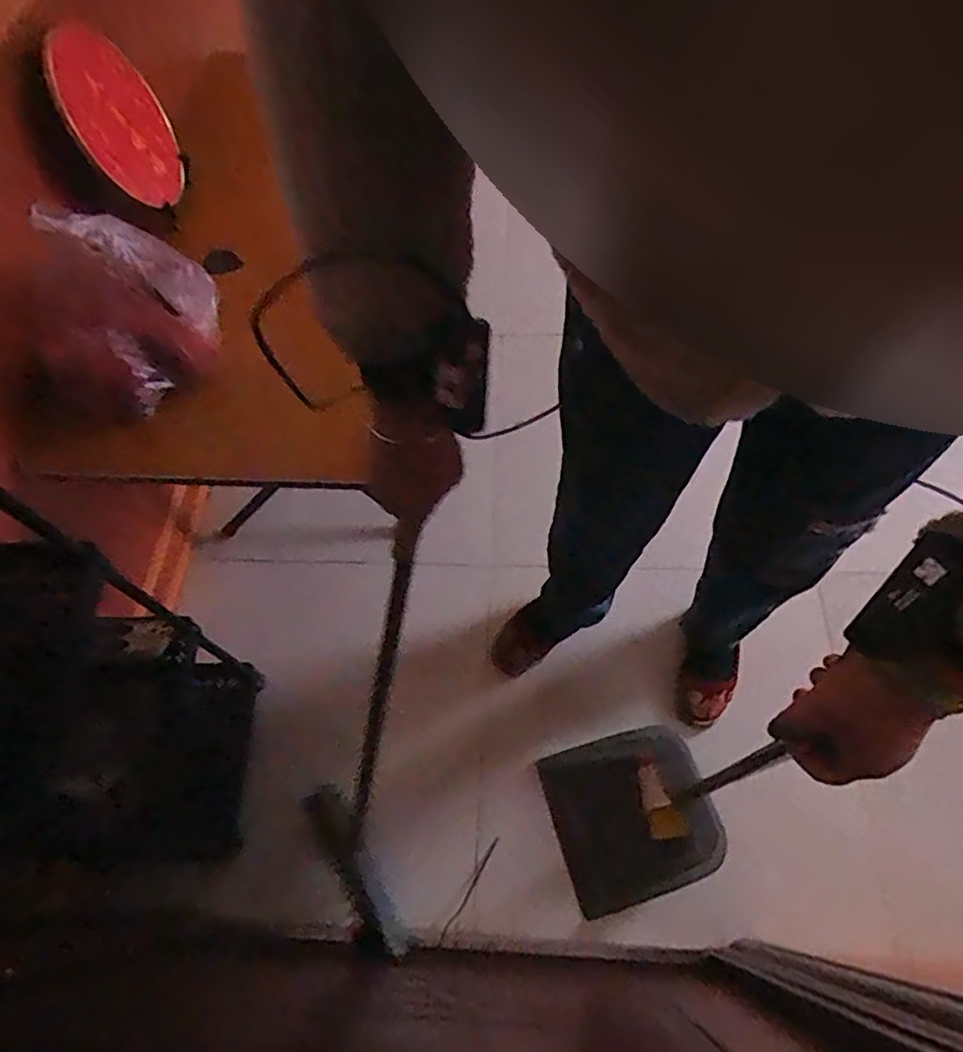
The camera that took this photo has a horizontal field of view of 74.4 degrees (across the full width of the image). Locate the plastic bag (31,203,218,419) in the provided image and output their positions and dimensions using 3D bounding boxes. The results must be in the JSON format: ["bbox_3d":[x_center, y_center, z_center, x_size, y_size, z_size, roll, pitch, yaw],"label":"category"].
[{"bbox_3d":[-0.434,-0.274,0.773,0.189,0.234,0.128,-23,61,-10],"label":"plastic bag"}]

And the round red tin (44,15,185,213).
[{"bbox_3d":[-0.526,-0.598,0.938,0.015,0.230,0.217,-7,102,11],"label":"round red tin"}]

